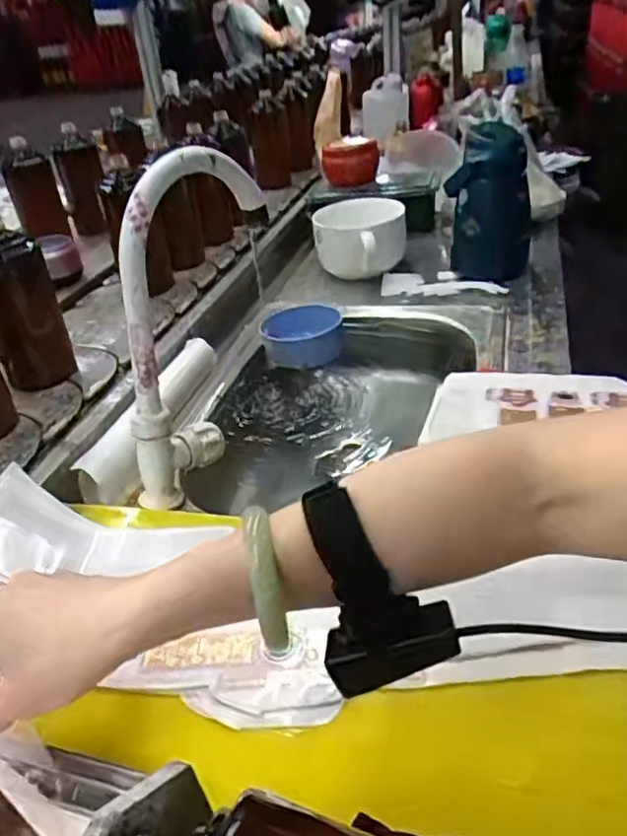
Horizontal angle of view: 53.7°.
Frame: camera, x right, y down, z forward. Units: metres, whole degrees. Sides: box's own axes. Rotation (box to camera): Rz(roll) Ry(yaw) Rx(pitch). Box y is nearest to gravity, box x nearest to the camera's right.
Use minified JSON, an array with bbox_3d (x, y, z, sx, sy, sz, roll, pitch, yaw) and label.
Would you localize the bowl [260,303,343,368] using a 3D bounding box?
[{"bbox_3d":[-0.016,-0.115,0.841,0.109,0.041,0.107,-10,36,-7],"label":"bowl"}]

